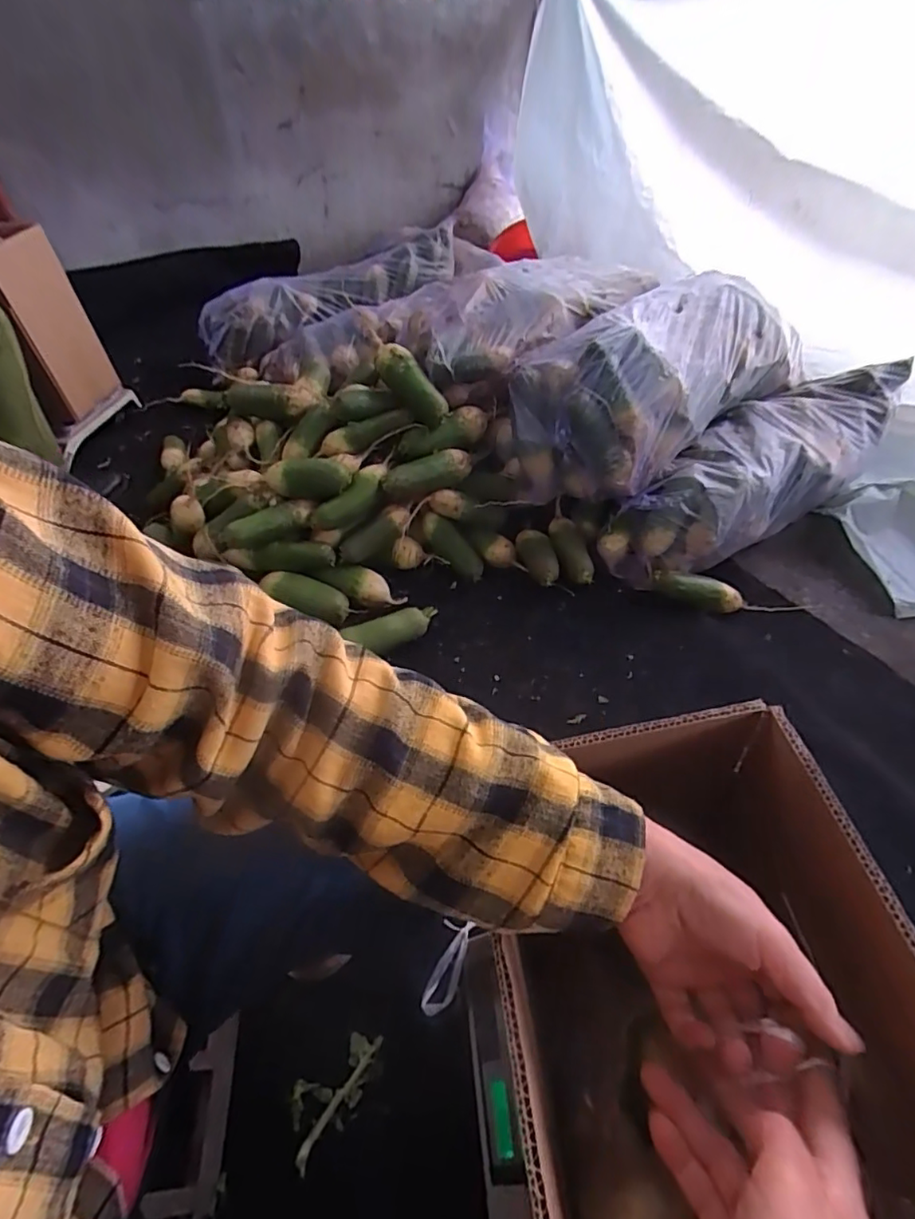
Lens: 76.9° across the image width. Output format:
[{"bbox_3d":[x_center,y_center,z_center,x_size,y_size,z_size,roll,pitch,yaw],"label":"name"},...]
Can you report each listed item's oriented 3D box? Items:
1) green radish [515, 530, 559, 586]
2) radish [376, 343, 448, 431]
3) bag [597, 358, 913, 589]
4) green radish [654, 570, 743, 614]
[{"bbox_3d":[0.150,-0.097,1.081,0.055,0.055,0.123,-15,50,-11],"label":"green radish"},{"bbox_3d":[-0.085,-0.416,1.066,0.056,0.067,0.193,-29,74,-27],"label":"radish"},{"bbox_3d":[0.602,-0.271,1.130,0.722,0.216,0.213,-32,56,-24],"label":"bag"},{"bbox_3d":[0.430,-0.034,1.021,0.165,0.048,0.051,7,50,7],"label":"green radish"}]

